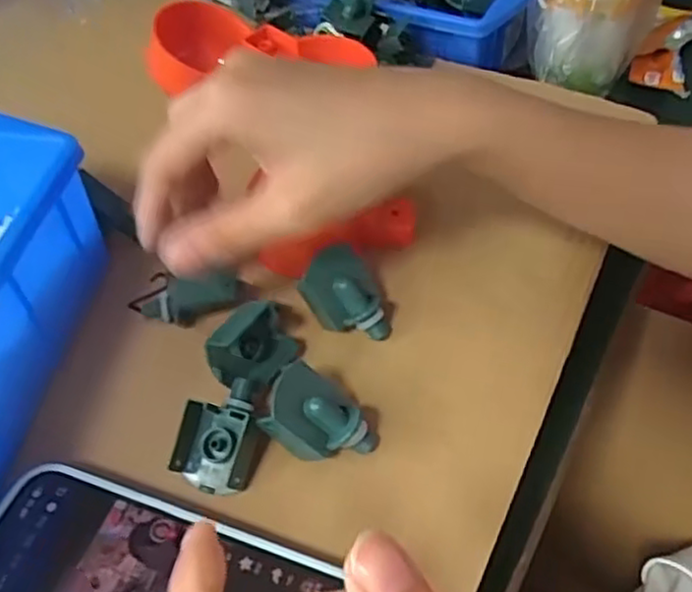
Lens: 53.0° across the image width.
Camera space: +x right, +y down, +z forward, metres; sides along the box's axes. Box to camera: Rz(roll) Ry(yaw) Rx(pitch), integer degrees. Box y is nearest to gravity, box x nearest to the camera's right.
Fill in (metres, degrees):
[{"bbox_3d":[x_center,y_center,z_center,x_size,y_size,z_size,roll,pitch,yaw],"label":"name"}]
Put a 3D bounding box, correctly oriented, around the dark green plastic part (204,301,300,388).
[{"bbox_3d":[-0.039,0.023,0.295,0.035,0.030,0.021,-35,55,-22],"label":"dark green plastic part"}]

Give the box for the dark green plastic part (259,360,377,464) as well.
[{"bbox_3d":[-0.010,0.051,0.271,0.039,0.029,0.031,19,54,21],"label":"dark green plastic part"}]

